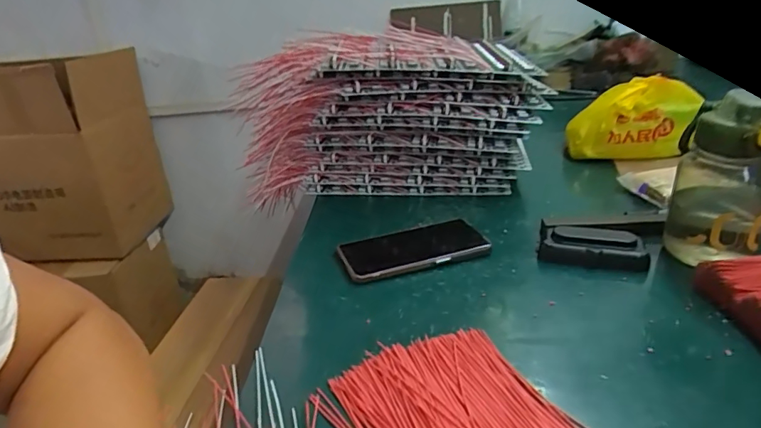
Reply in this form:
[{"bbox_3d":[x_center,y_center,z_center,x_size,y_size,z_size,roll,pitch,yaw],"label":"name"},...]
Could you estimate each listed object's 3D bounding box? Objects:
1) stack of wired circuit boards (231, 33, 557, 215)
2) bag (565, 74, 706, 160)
[{"bbox_3d":[-0.001,-0.136,0.713,0.454,0.213,0.121,1,25,10],"label":"stack of wired circuit boards"},{"bbox_3d":[0.382,-0.145,0.744,0.171,0.106,0.080,-3,29,3],"label":"bag"}]

